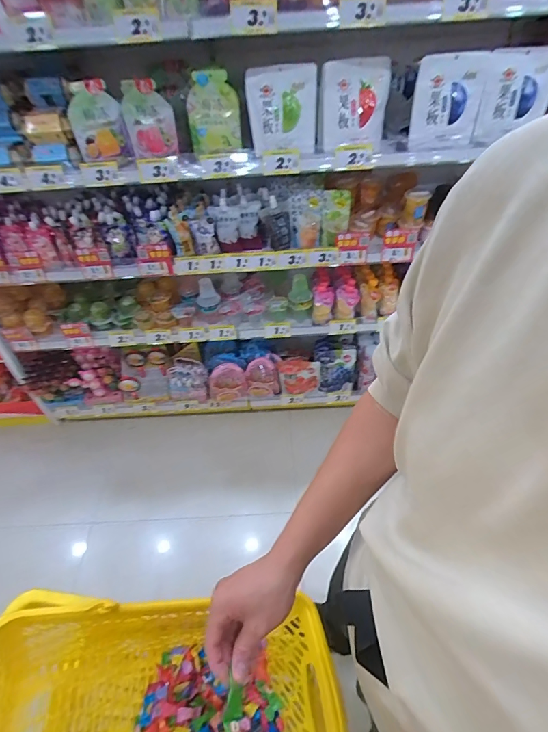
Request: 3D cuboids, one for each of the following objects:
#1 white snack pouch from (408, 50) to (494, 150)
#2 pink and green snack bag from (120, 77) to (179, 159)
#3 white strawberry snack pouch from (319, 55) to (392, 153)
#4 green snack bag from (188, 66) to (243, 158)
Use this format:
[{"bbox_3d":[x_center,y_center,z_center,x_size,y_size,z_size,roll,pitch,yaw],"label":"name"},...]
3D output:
[{"bbox_3d":[0.456,-0.688,1.012,0.182,0.200,0.047,-12,46,-8],"label":"white snack pouch"},{"bbox_3d":[-0.325,-0.643,1.015,0.125,0.166,0.044,-12,46,-7],"label":"pink and green snack bag"},{"bbox_3d":[0.220,-0.700,1.027,0.195,0.201,0.033,-10,19,-9],"label":"white strawberry snack pouch"},{"bbox_3d":[-0.162,-0.668,1.027,0.146,0.181,0.044,-13,16,5],"label":"green snack bag"}]

